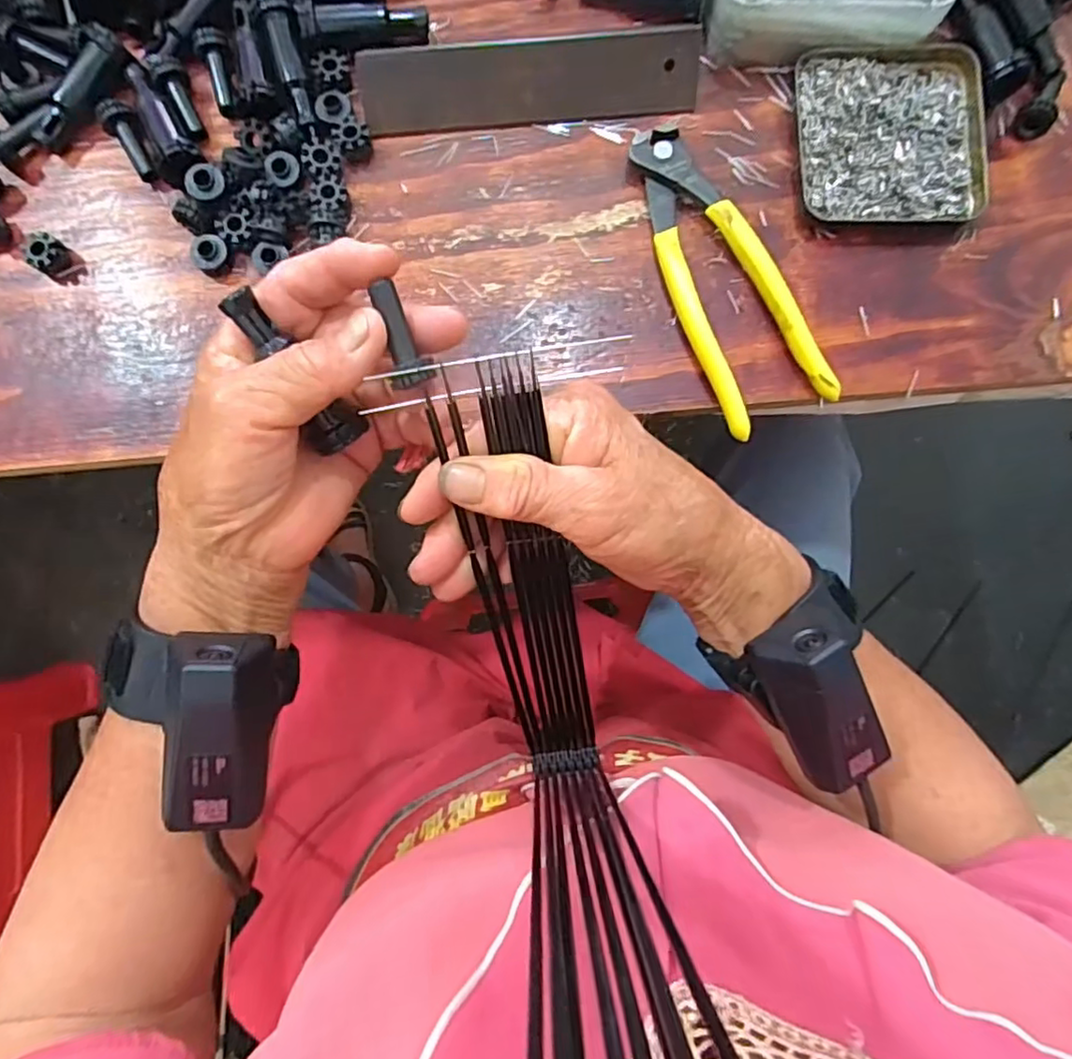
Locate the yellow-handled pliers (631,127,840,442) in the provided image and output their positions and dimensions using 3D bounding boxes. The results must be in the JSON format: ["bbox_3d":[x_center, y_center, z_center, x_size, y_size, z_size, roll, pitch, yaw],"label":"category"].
[{"bbox_3d":[0.092,-0.130,0.320,0.055,0.015,0.161,-26,88,-2],"label":"yellow-handled pliers"}]

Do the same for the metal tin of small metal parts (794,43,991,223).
[{"bbox_3d":[0.187,-0.208,0.331,0.094,0.014,0.094,0,88,-1],"label":"metal tin of small metal parts"}]

